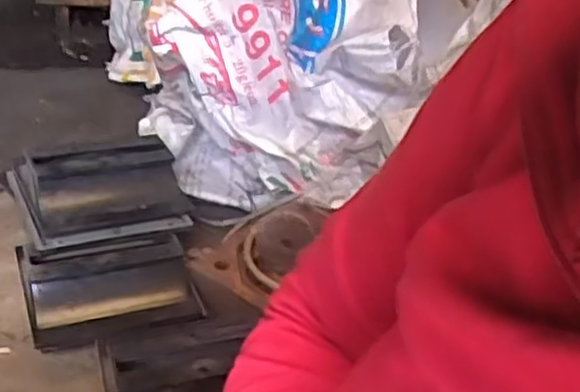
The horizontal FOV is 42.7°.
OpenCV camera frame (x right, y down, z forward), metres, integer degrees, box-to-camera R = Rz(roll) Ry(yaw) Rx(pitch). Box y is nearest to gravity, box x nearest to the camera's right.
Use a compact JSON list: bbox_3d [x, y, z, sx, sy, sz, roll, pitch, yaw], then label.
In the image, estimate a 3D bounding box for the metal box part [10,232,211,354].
[{"bbox_3d":[-0.259,0.136,1.076,0.236,0.080,0.136,-7,35,-21],"label":"metal box part"}]

